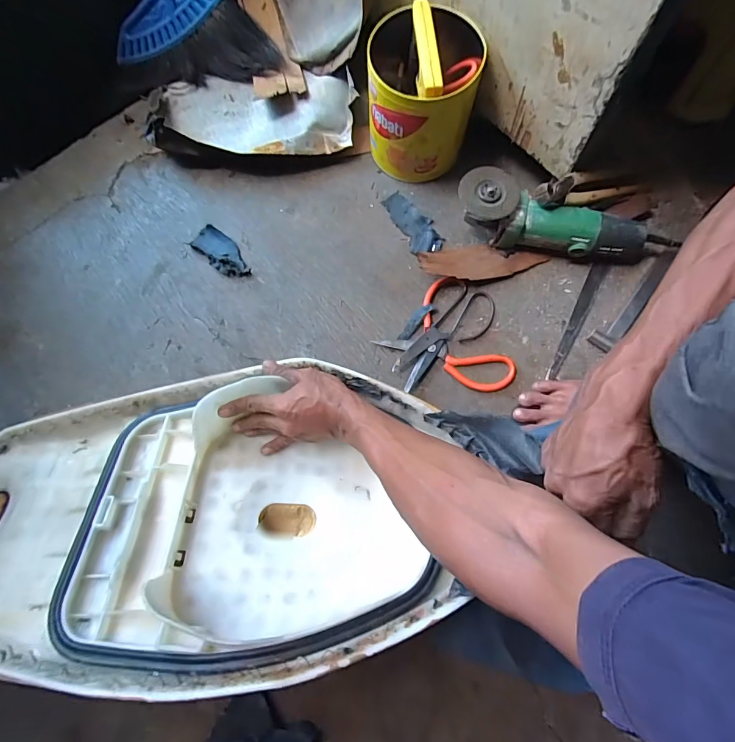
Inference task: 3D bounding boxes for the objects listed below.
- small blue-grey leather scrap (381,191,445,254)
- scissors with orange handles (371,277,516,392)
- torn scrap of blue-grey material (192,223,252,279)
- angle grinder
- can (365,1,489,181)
[{"bbox_3d":[0.072,-0.234,0.638,0.050,0.005,0.117,-28,78,-5],"label":"small blue-grey leather scrap"},{"bbox_3d":[0.107,-0.033,0.582,0.150,0.017,0.178,-28,76,-6],"label":"scissors with orange handles"},{"bbox_3d":[-0.225,-0.183,0.633,0.104,0.007,0.050,42,80,11],"label":"torn scrap of blue-grey material"},{"bbox_3d":[0.268,-0.217,0.588,0.280,0.089,0.078,8,77,3],"label":"angle grinder"},{"bbox_3d":[0.079,-0.399,0.598,0.147,0.171,0.165,6,77,3],"label":"can"}]

